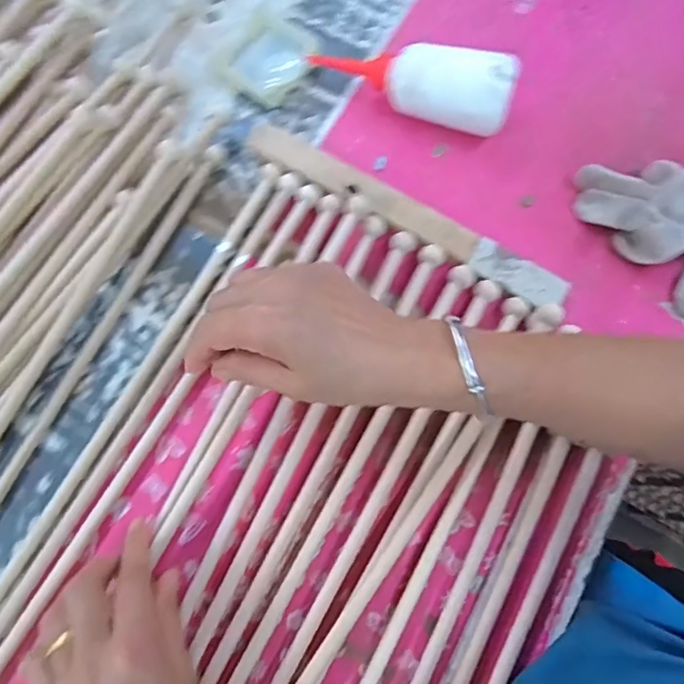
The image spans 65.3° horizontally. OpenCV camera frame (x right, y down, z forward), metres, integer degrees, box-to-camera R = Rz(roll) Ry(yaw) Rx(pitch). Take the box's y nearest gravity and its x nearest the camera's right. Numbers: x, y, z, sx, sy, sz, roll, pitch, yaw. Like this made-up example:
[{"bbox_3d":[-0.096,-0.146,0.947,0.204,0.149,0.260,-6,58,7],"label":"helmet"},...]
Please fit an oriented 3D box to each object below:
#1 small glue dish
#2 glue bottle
[{"bbox_3d":[-0.066,-0.264,0.495,0.073,0.010,0.082,33,78,7],"label":"small glue dish"},{"bbox_3d":[0.069,-0.225,0.465,0.162,0.057,0.050,21,76,18],"label":"glue bottle"}]

